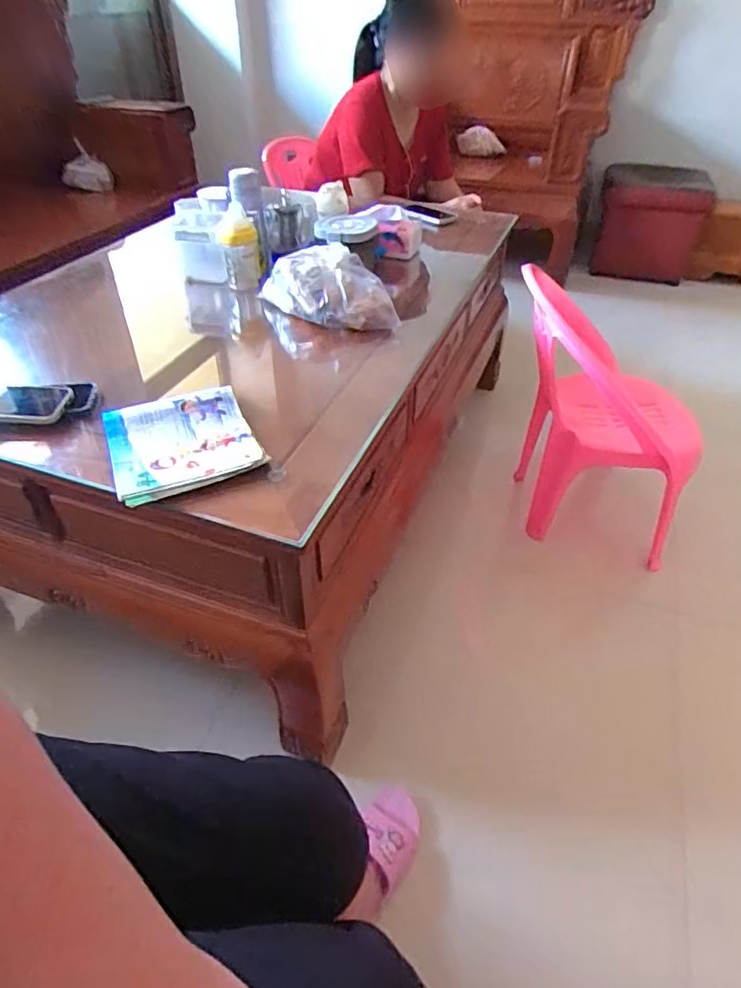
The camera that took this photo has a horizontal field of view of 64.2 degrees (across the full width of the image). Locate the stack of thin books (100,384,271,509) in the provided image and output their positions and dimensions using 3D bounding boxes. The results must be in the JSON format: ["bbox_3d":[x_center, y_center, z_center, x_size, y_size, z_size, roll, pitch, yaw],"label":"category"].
[{"bbox_3d":[-0.255,-0.074,0.800,0.184,0.024,0.193,-16,44,-18],"label":"stack of thin books"}]

